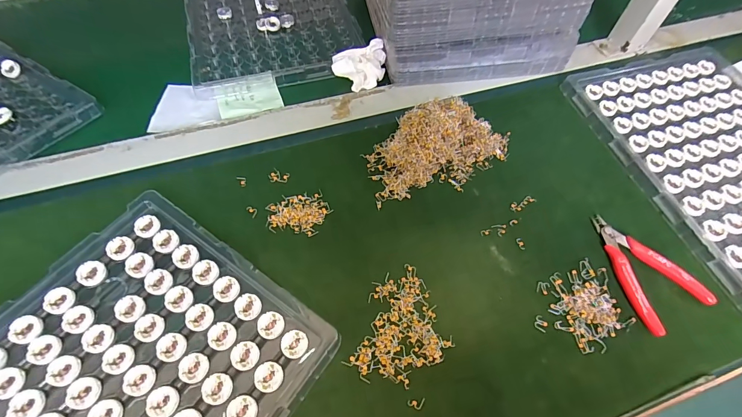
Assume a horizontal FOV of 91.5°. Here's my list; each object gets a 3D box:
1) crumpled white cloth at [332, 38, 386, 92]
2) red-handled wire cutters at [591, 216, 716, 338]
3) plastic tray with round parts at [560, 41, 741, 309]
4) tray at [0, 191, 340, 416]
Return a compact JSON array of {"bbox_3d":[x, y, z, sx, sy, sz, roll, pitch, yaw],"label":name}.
[{"bbox_3d":[-0.016,-0.196,0.499,0.071,0.036,0.068,1,58,-1],"label":"crumpled white cloth"},{"bbox_3d":[0.273,0.058,0.371,0.077,0.010,0.120,-23,61,-16],"label":"red-handled wire cutters"},{"bbox_3d":[0.440,-0.072,0.449,0.259,0.018,0.363,-14,59,-10],"label":"plastic tray with round parts"},{"bbox_3d":[-0.224,0.164,0.277,0.250,0.016,0.340,31,62,16],"label":"tray"}]

